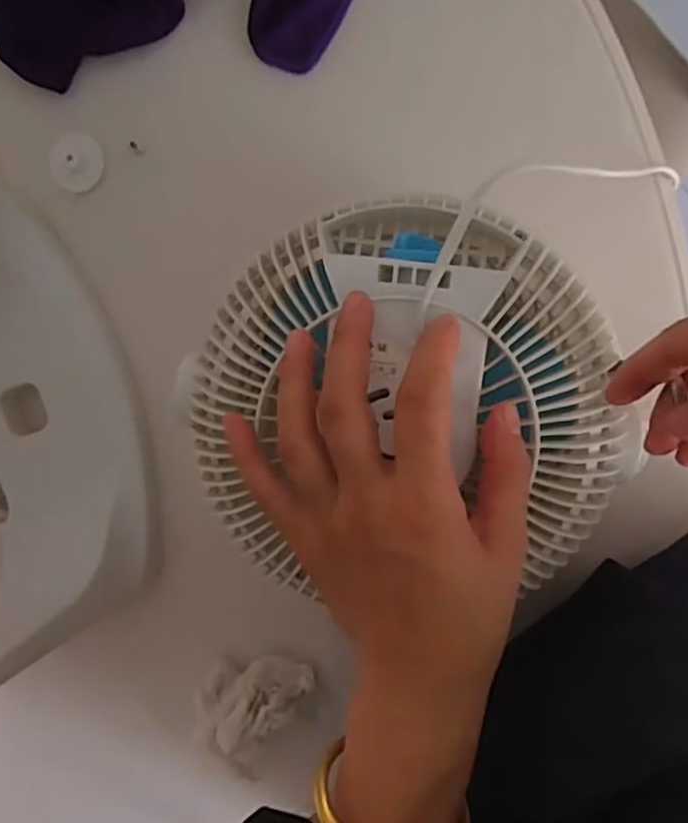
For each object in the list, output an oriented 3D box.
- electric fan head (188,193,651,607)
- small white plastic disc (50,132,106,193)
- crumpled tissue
[{"bbox_3d":[0.036,-0.004,0.283,0.187,0.081,0.172,1,95,8],"label":"electric fan head"},{"bbox_3d":[-0.169,-0.158,0.400,0.032,0.008,0.034,1,95,8],"label":"small white plastic disc"},{"bbox_3d":[-0.063,0.191,0.405,0.063,0.037,0.077,36,99,3],"label":"crumpled tissue"}]

